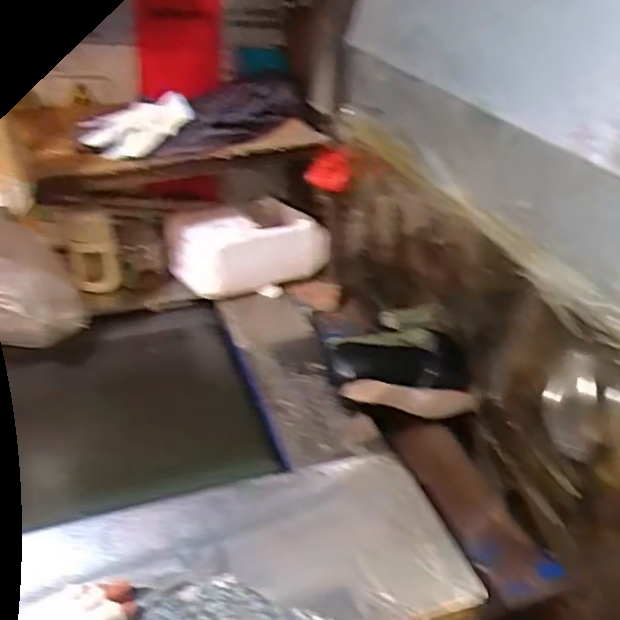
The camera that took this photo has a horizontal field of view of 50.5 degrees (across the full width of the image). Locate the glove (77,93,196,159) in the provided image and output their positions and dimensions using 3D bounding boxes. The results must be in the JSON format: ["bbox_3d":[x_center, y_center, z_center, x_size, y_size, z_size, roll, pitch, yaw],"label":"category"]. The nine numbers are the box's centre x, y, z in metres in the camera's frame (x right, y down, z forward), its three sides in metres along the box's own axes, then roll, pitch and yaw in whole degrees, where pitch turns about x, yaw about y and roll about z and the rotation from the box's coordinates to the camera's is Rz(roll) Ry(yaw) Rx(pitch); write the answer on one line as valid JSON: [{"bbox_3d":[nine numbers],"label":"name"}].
[{"bbox_3d":[-0.272,-0.273,1.008,0.171,0.063,0.069,-9,29,19],"label":"glove"}]

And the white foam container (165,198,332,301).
[{"bbox_3d":[-0.118,-0.122,1.213,0.247,0.130,0.170,-20,39,-30],"label":"white foam container"}]

